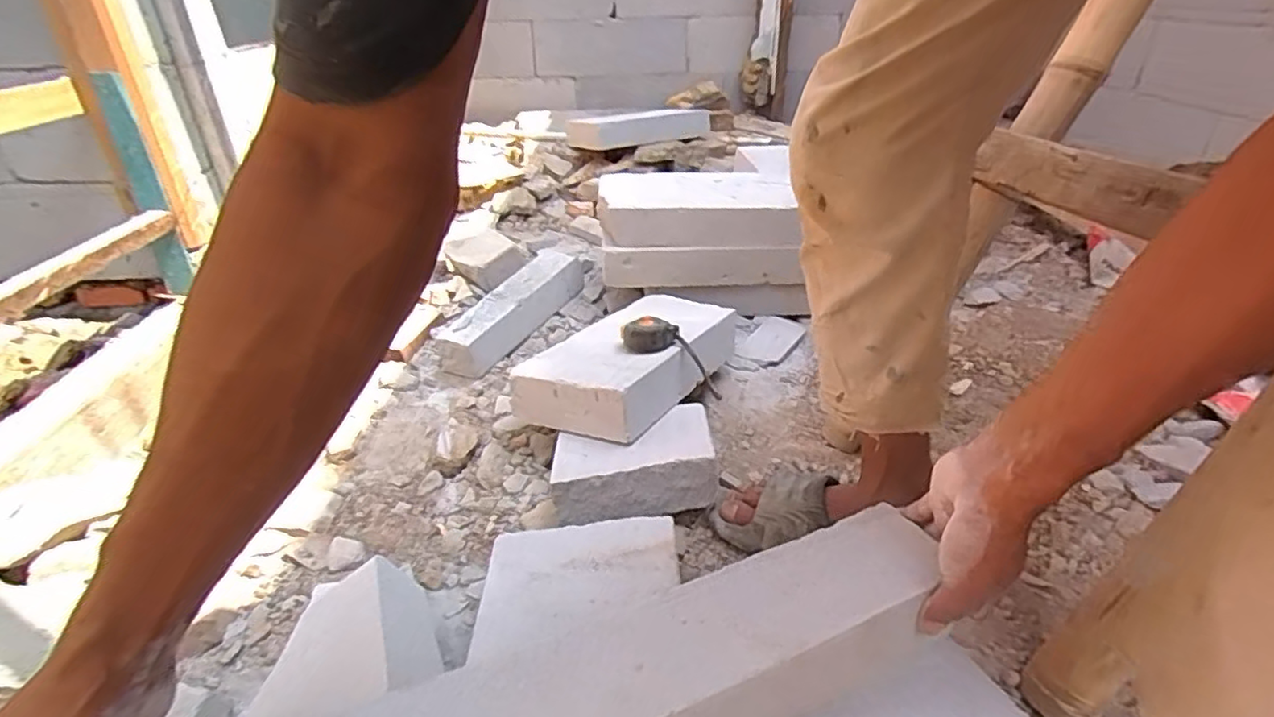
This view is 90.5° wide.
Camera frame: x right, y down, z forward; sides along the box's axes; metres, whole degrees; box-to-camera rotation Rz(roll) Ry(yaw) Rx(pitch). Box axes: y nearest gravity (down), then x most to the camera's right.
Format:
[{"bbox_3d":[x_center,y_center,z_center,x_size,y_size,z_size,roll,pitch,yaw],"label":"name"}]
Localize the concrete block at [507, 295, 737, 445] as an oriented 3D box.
[{"bbox_3d":[-0.014,-0.009,0.944,0.213,0.081,0.325,18,35,30],"label":"concrete block"}]

